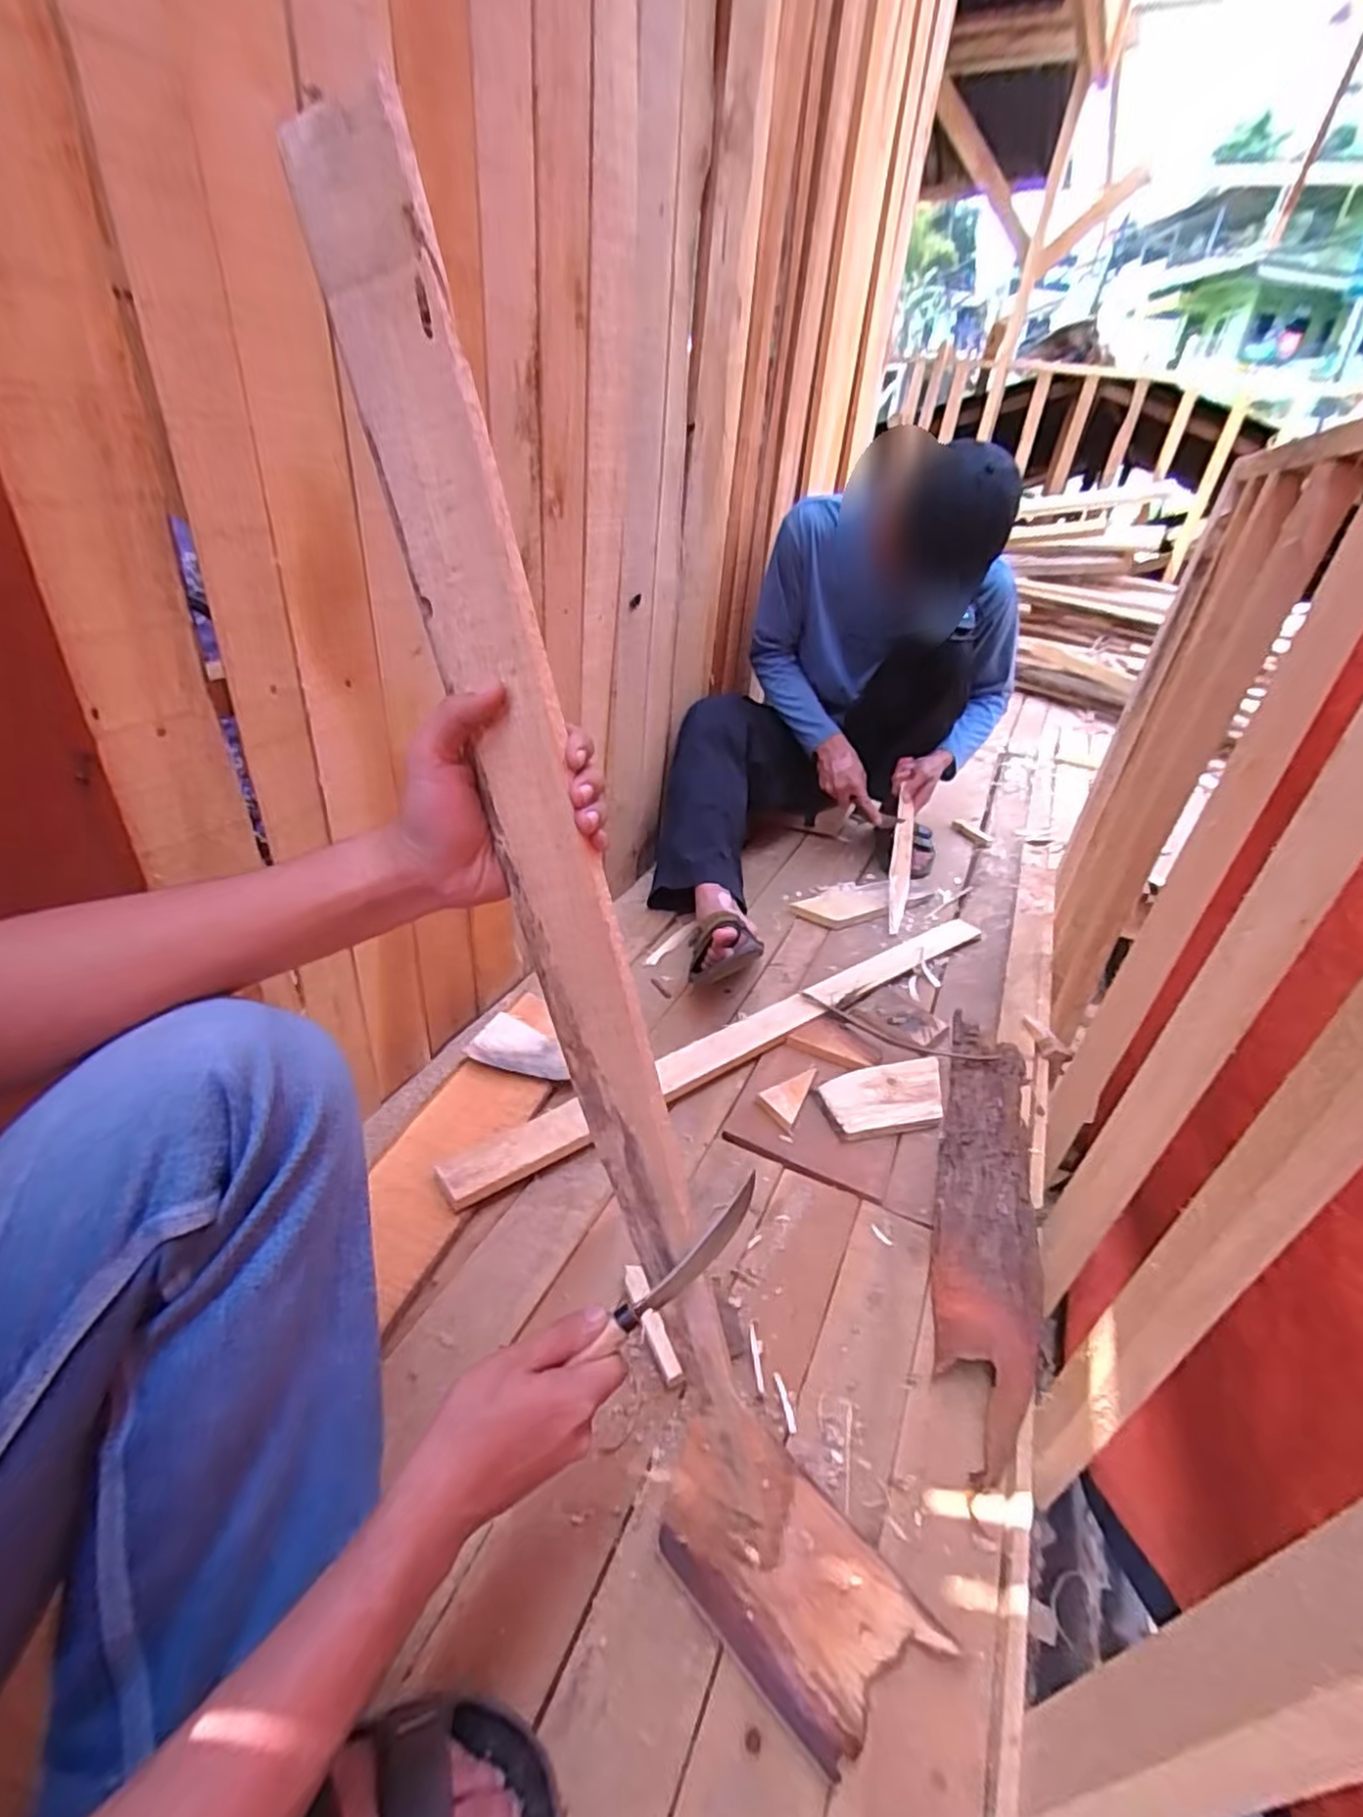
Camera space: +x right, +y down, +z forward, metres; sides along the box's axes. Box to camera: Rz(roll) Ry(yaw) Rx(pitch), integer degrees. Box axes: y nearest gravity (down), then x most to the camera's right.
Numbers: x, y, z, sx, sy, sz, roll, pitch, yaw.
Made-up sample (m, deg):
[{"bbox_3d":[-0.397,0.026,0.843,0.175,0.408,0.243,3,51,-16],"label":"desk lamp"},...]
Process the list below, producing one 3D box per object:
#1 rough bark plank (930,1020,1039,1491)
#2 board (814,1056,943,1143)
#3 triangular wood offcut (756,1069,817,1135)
[{"bbox_3d":[0.339,0.309,0.796,0.096,0.040,0.551,16,34,15],"label":"rough bark plank"},{"bbox_3d":[0.264,0.244,0.906,0.176,0.023,0.095,-6,35,-18],"label":"board"},{"bbox_3d":[0.131,0.233,0.901,0.050,0.023,0.099,20,35,21],"label":"triangular wood offcut"}]

